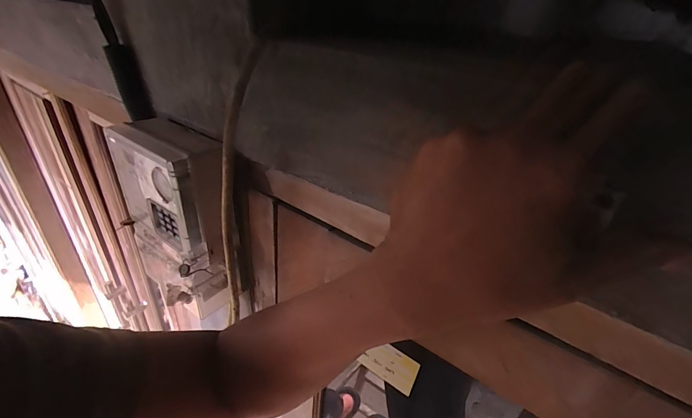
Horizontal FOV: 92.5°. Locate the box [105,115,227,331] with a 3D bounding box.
[{"bbox_3d":[-0.205,0.012,0.395,0.076,0.202,0.131,-22,41,-36],"label":"box"}]

